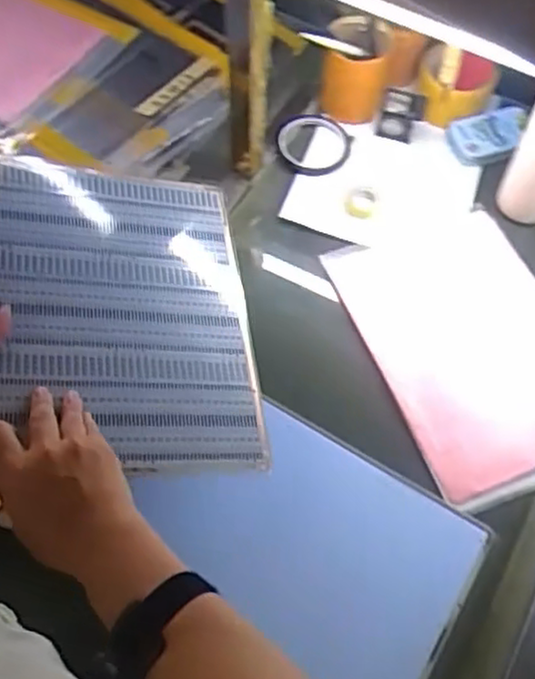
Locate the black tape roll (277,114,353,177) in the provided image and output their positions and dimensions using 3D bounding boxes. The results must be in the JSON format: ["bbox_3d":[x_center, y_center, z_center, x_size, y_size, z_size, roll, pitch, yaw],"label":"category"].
[{"bbox_3d":[0.058,-0.238,0.868,0.088,0.015,0.082,1,62,-1],"label":"black tape roll"}]

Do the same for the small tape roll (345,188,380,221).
[{"bbox_3d":[0.111,-0.161,0.837,0.038,0.011,0.038,1,62,-1],"label":"small tape roll"}]

